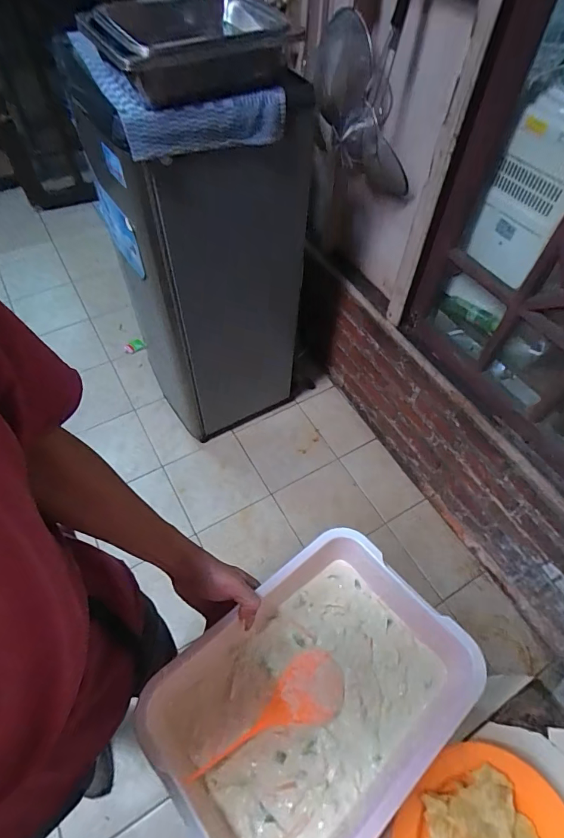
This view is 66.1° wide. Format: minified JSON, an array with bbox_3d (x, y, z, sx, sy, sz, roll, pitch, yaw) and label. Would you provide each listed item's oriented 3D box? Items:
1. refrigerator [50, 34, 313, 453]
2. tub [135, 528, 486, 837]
[{"bbox_3d":[-0.249,-0.484,1.354,0.465,1.143,0.520,-28,62,-18],"label":"refrigerator"},{"bbox_3d":[0.037,0.300,0.481,0.320,0.087,0.238,-36,65,-22],"label":"tub"}]

